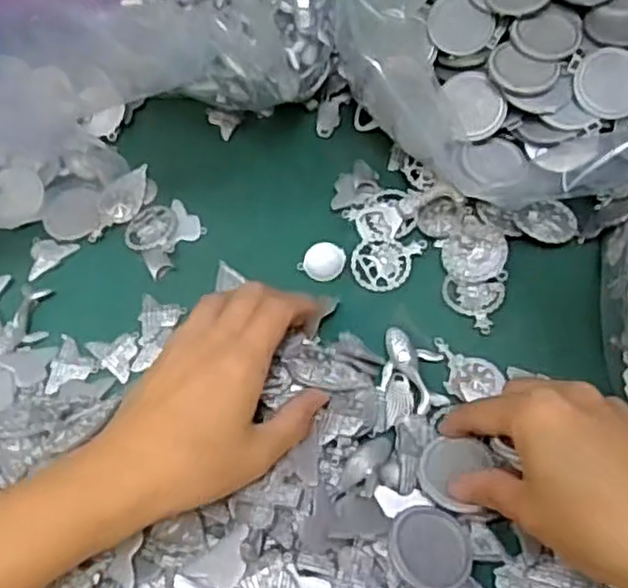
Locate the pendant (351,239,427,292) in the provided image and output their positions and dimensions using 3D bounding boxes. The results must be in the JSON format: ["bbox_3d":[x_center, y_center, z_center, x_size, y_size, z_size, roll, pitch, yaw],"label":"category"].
[{"bbox_3d":[0.044,-0.018,0.429,0.041,0.004,0.033,5,61,6],"label":"pendant"}]

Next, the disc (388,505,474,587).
[{"bbox_3d":[0.054,0.116,0.329,0.038,0.006,0.037,-1,61,3],"label":"disc"}]

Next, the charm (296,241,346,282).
[{"bbox_3d":[0.006,-0.019,0.430,0.024,0.009,0.023,-1,61,3],"label":"charm"}]

